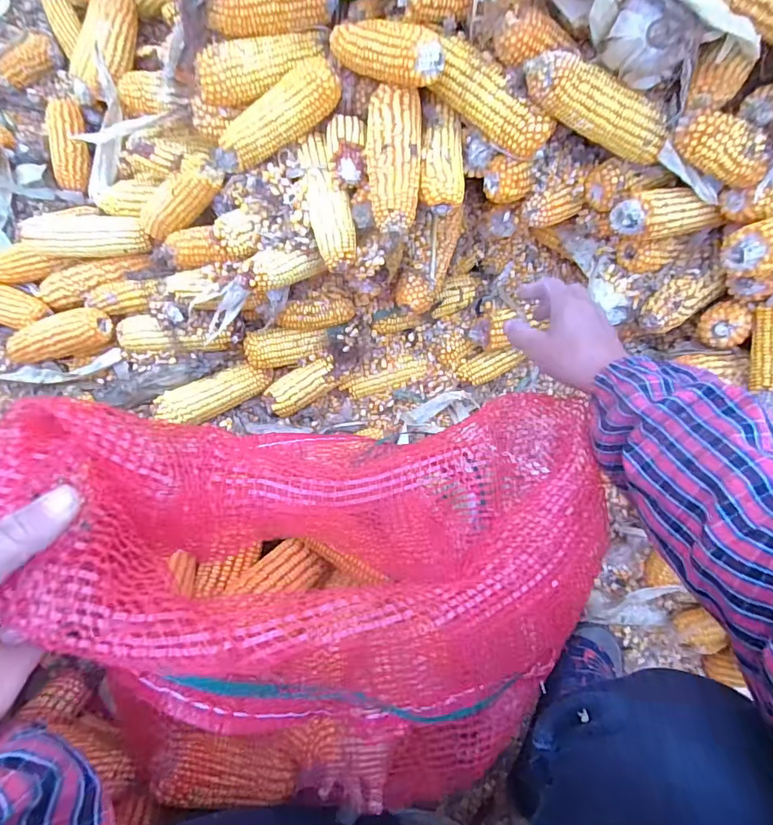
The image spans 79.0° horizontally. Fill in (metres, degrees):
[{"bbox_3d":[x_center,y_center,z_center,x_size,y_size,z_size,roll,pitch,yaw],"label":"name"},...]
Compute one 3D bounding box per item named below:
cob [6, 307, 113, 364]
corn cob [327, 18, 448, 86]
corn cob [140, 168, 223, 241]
[{"bbox_3d":[-0.441,-0.098,0.618,0.160,0.042,0.051,-12,85,13],"label":"cob"},{"bbox_3d":[-0.002,-0.338,0.438,0.117,0.036,0.037,24,83,16],"label":"corn cob"},{"bbox_3d":[-0.246,-0.249,0.550,0.130,0.038,0.047,-20,85,28],"label":"corn cob"}]

